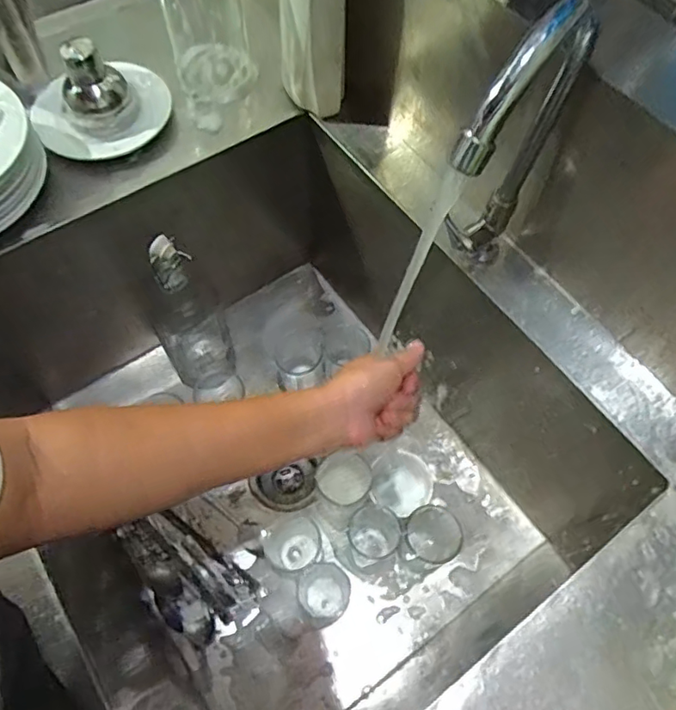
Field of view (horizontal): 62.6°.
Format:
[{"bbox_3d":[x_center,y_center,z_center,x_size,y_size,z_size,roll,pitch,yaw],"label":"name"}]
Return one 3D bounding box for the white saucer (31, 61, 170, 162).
[{"bbox_3d":[-0.269,-0.277,0.630,0.149,0.030,0.121,-30,72,-5],"label":"white saucer"}]

